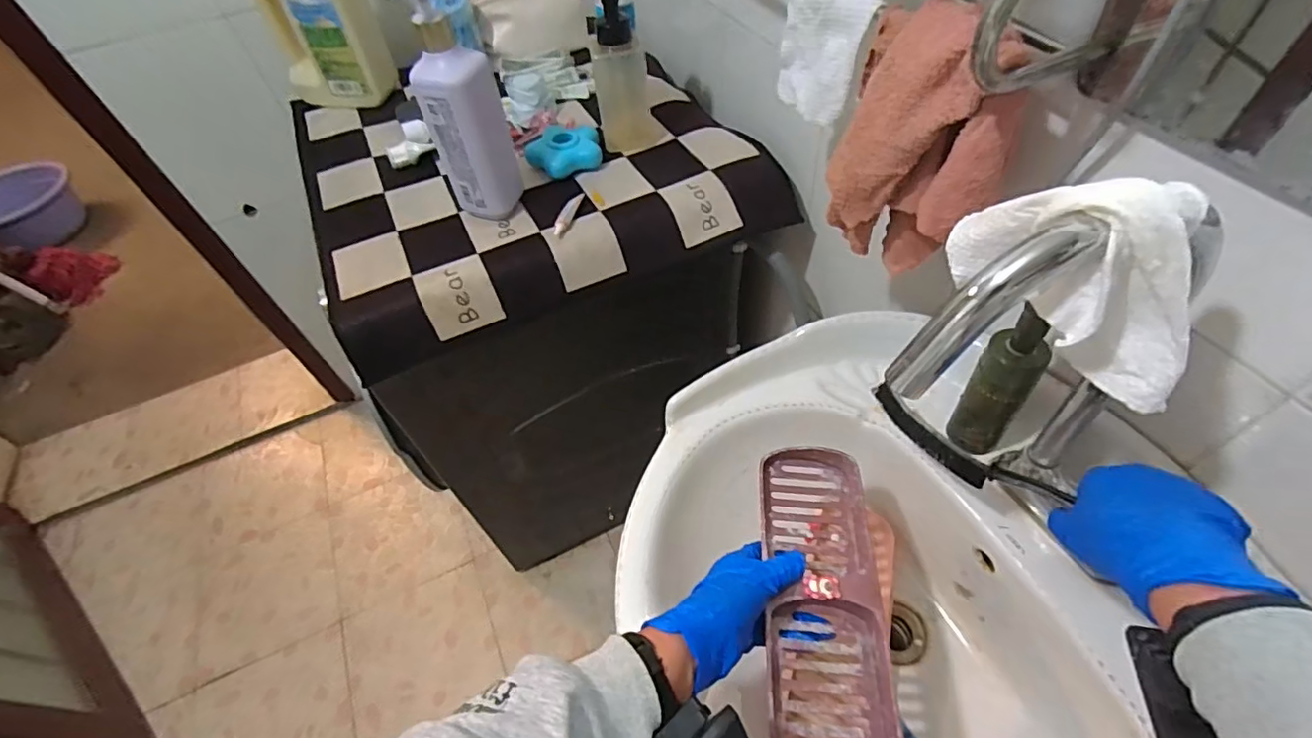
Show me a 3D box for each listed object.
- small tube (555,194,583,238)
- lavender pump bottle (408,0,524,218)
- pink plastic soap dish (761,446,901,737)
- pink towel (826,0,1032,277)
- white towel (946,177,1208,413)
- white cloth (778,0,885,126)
[{"bbox_3d":[-0.108,-0.194,0.702,0.016,0.008,0.079,9,54,11],"label":"small tube"},{"bbox_3d":[-0.215,-0.288,0.631,0.064,0.264,0.067,13,55,14],"label":"lavender pump bottle"},{"bbox_3d":[0.133,0.181,0.458,0.088,0.035,0.250,4,52,3],"label":"pink plastic soap dish"},{"bbox_3d":[0.212,-0.174,0.463,0.123,0.204,0.088,18,56,17],"label":"pink towel"},{"bbox_3d":[0.225,-0.050,0.297,0.054,0.096,0.131,-25,55,-14],"label":"white towel"},{"bbox_3d":[0.145,-0.286,0.509,0.020,0.103,0.107,-21,54,-11],"label":"white cloth"}]

